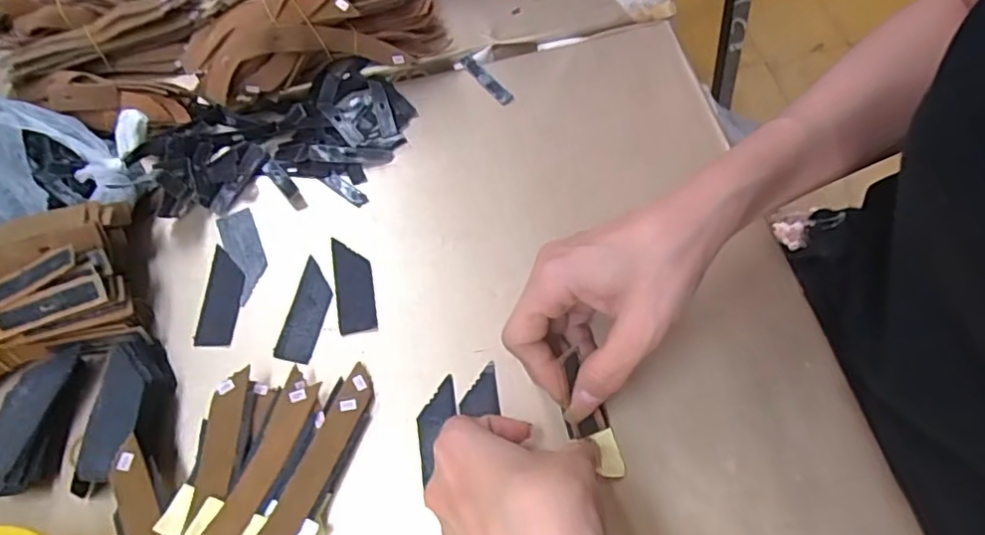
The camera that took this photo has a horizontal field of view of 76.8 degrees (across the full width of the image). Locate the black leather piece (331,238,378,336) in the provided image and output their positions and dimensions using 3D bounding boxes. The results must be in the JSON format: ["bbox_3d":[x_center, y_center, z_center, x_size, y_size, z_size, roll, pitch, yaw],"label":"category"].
[{"bbox_3d":[-0.085,0.009,0.379,0.022,0.004,0.063,-11,63,-3],"label":"black leather piece"}]

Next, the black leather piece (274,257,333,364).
[{"bbox_3d":[-0.111,0.025,0.372,0.023,0.004,0.062,11,64,8],"label":"black leather piece"}]

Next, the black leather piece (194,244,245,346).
[{"bbox_3d":[-0.166,0.017,0.383,0.024,0.006,0.066,-5,58,5],"label":"black leather piece"}]

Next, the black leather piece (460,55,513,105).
[{"bbox_3d":[-0.006,-0.137,0.450,0.011,0.004,0.056,-33,66,-14],"label":"black leather piece"}]

